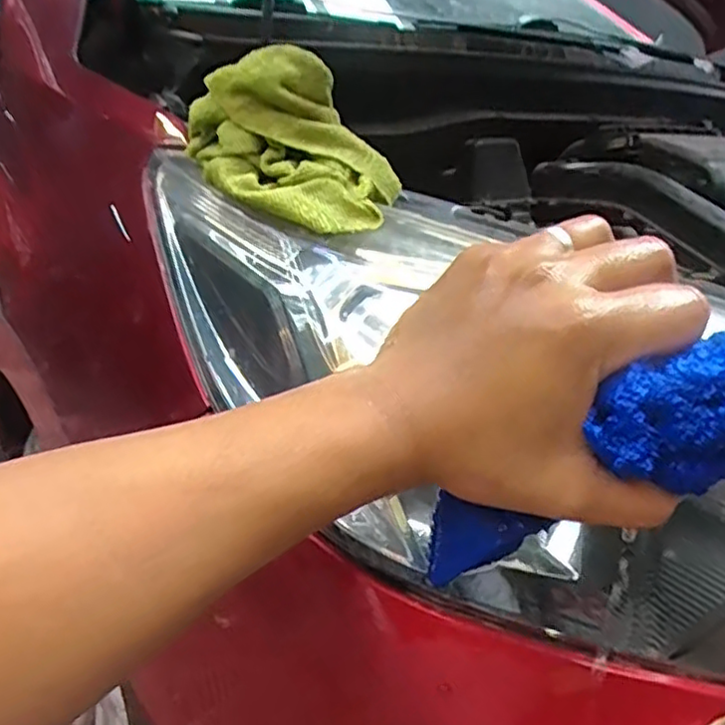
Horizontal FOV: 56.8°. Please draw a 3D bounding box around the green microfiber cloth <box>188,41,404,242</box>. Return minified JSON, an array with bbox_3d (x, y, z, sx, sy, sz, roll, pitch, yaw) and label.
[{"bbox_3d":[-0.037,-0.127,0.381,0.118,0.082,0.109,-4,20,-13],"label":"green microfiber cloth"}]

